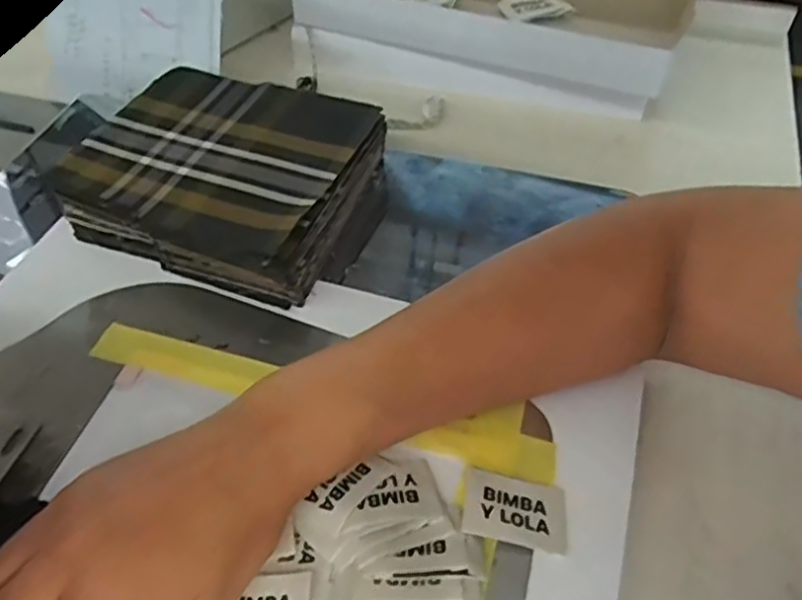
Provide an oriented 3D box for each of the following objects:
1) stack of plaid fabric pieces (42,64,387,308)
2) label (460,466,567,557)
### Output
[{"bbox_3d":[-0.114,-0.087,0.443,0.178,0.049,0.160,16,53,15],"label":"stack of plaid fabric pieces"},{"bbox_3d":[0.055,0.099,0.313,0.049,0.004,0.035,15,43,-2],"label":"label"}]

